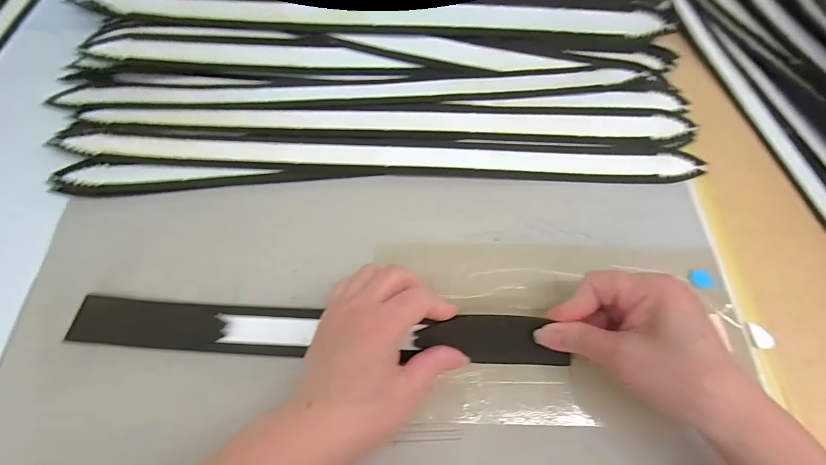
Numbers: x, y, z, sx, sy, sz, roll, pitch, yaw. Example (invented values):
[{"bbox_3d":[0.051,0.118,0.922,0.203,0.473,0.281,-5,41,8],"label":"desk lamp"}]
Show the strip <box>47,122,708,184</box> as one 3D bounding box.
[{"bbox_3d":[-0.018,-0.070,0.338,0.556,0.009,0.041,2,65,-2],"label":"strip"}]

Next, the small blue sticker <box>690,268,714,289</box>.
[{"bbox_3d":[0.236,0.038,0.306,0.015,0.006,0.017,-14,67,-9],"label":"small blue sticker"}]

